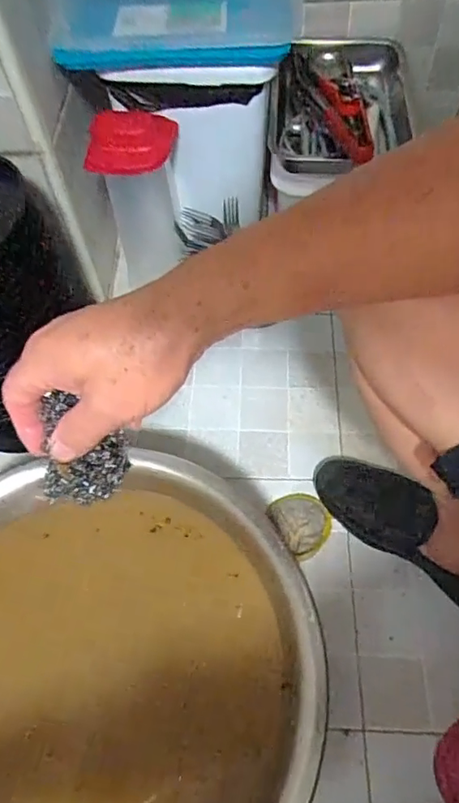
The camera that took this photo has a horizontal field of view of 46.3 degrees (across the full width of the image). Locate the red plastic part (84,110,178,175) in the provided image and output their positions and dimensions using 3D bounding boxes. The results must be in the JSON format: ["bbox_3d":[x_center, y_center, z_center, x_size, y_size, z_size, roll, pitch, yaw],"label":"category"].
[{"bbox_3d":[-0.134,-0.371,0.766,0.119,0.073,0.060,-4,59,0],"label":"red plastic part"}]

